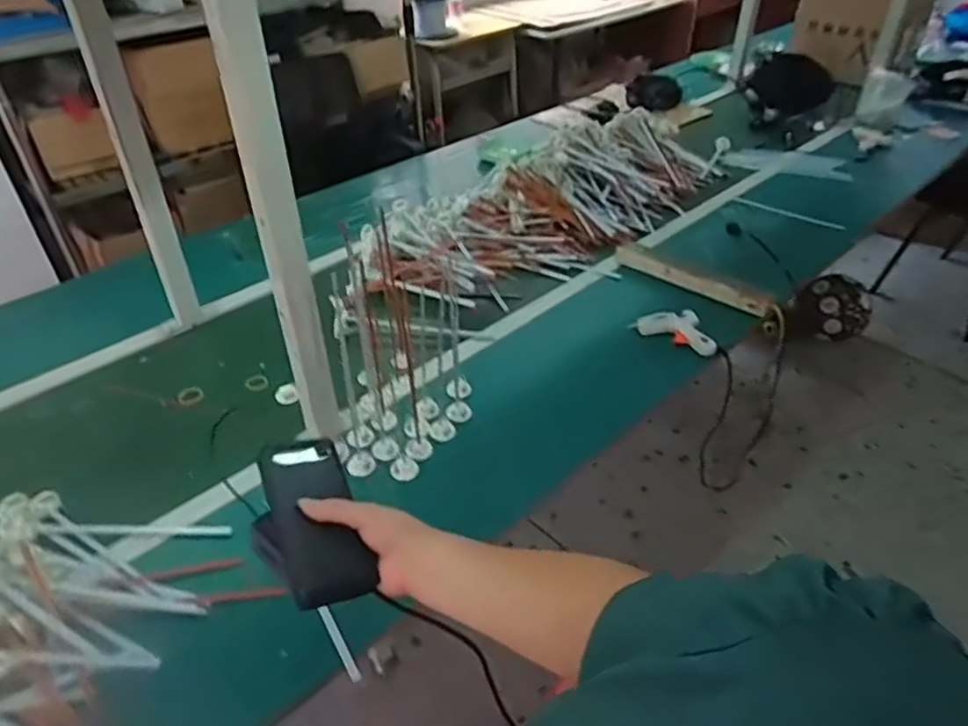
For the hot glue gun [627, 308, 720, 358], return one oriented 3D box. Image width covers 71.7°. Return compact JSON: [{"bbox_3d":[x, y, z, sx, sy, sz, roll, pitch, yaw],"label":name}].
[{"bbox_3d":[0.357,-0.066,1.234,0.158,0.051,0.073,20,44,25],"label":"hot glue gun"}]

